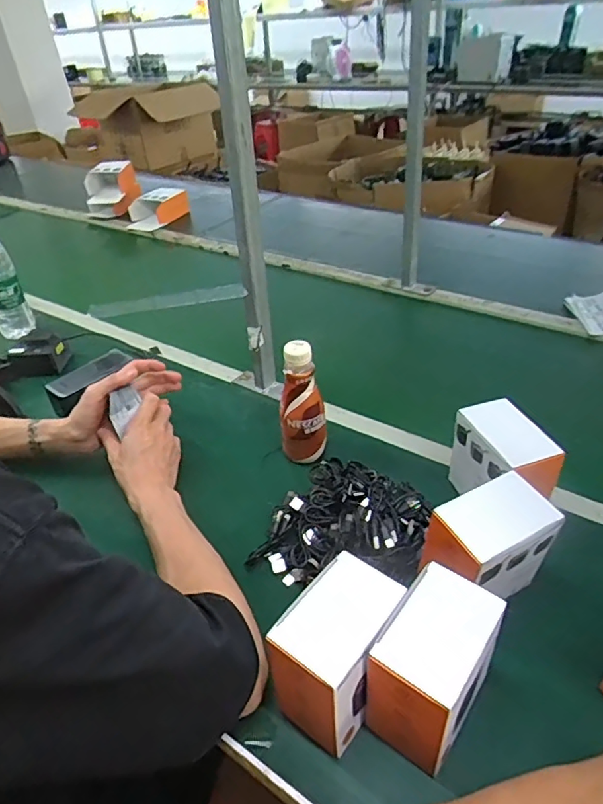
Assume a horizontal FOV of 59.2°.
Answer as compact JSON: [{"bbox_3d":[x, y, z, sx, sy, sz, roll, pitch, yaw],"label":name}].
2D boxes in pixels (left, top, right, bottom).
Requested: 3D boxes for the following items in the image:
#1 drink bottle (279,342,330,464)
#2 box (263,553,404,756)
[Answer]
[{"bbox_3d":[0.002,0.009,0.668,0.061,0.167,0.054,-4,37,0],"label":"drink bottle"},{"bbox_3d":[0.031,0.203,0.437,0.073,0.114,0.111,21,43,30],"label":"box"}]

